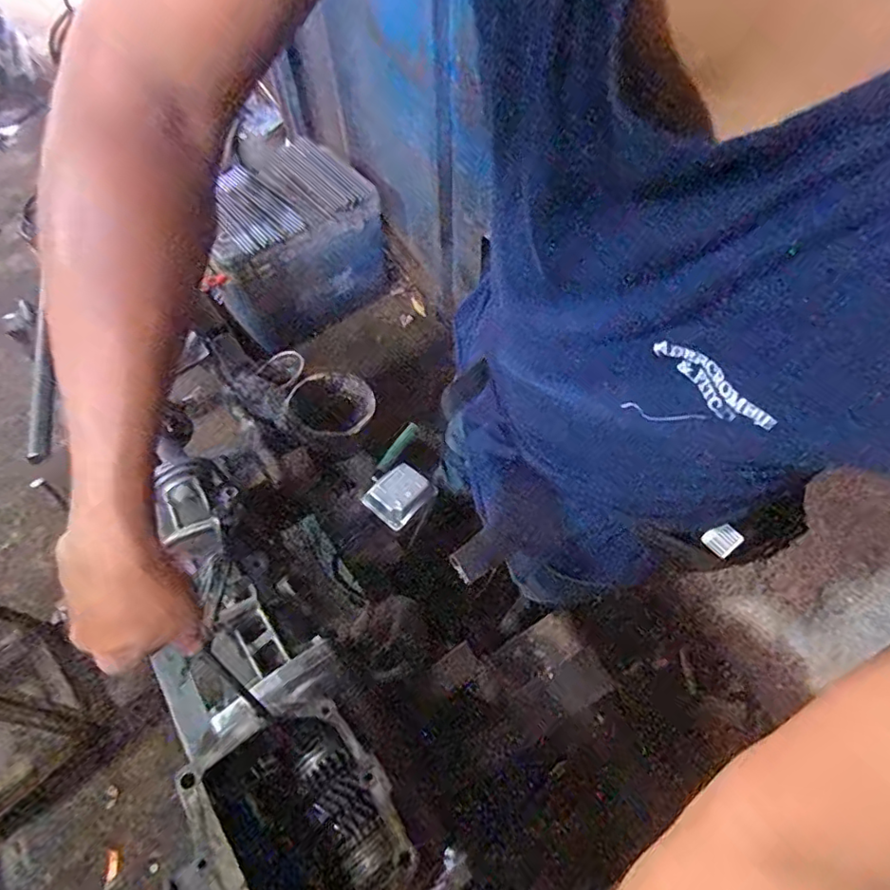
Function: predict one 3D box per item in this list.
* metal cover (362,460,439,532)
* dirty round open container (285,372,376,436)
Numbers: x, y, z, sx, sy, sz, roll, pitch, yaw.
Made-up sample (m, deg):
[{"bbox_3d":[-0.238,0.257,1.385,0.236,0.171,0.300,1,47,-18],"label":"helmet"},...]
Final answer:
[{"bbox_3d":[-0.065,0.067,0.769,0.074,0.024,0.081,38,69,20],"label":"metal cover"},{"bbox_3d":[-0.166,-0.065,0.814,0.114,0.032,0.114,-1,62,2],"label":"dirty round open container"}]

